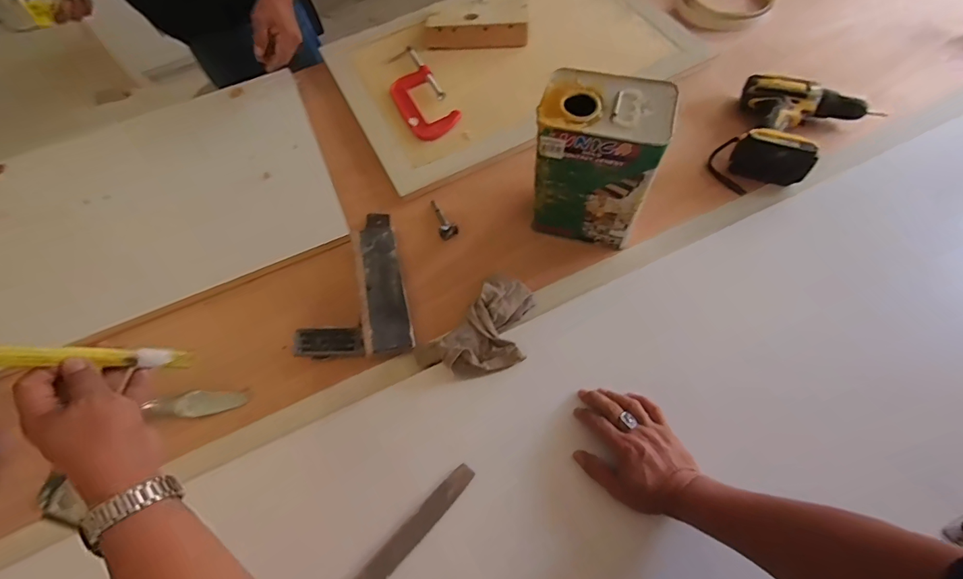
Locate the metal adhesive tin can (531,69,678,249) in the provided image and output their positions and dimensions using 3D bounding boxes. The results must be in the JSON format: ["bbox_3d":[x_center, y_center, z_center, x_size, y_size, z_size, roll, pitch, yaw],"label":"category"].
[{"bbox_3d":[0.160,-0.174,0.618,0.157,0.211,0.106,16,65,11],"label":"metal adhesive tin can"}]

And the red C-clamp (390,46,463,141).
[{"bbox_3d":[-0.125,-0.380,0.839,0.094,0.019,0.244,-26,65,-10],"label":"red C-clamp"}]

